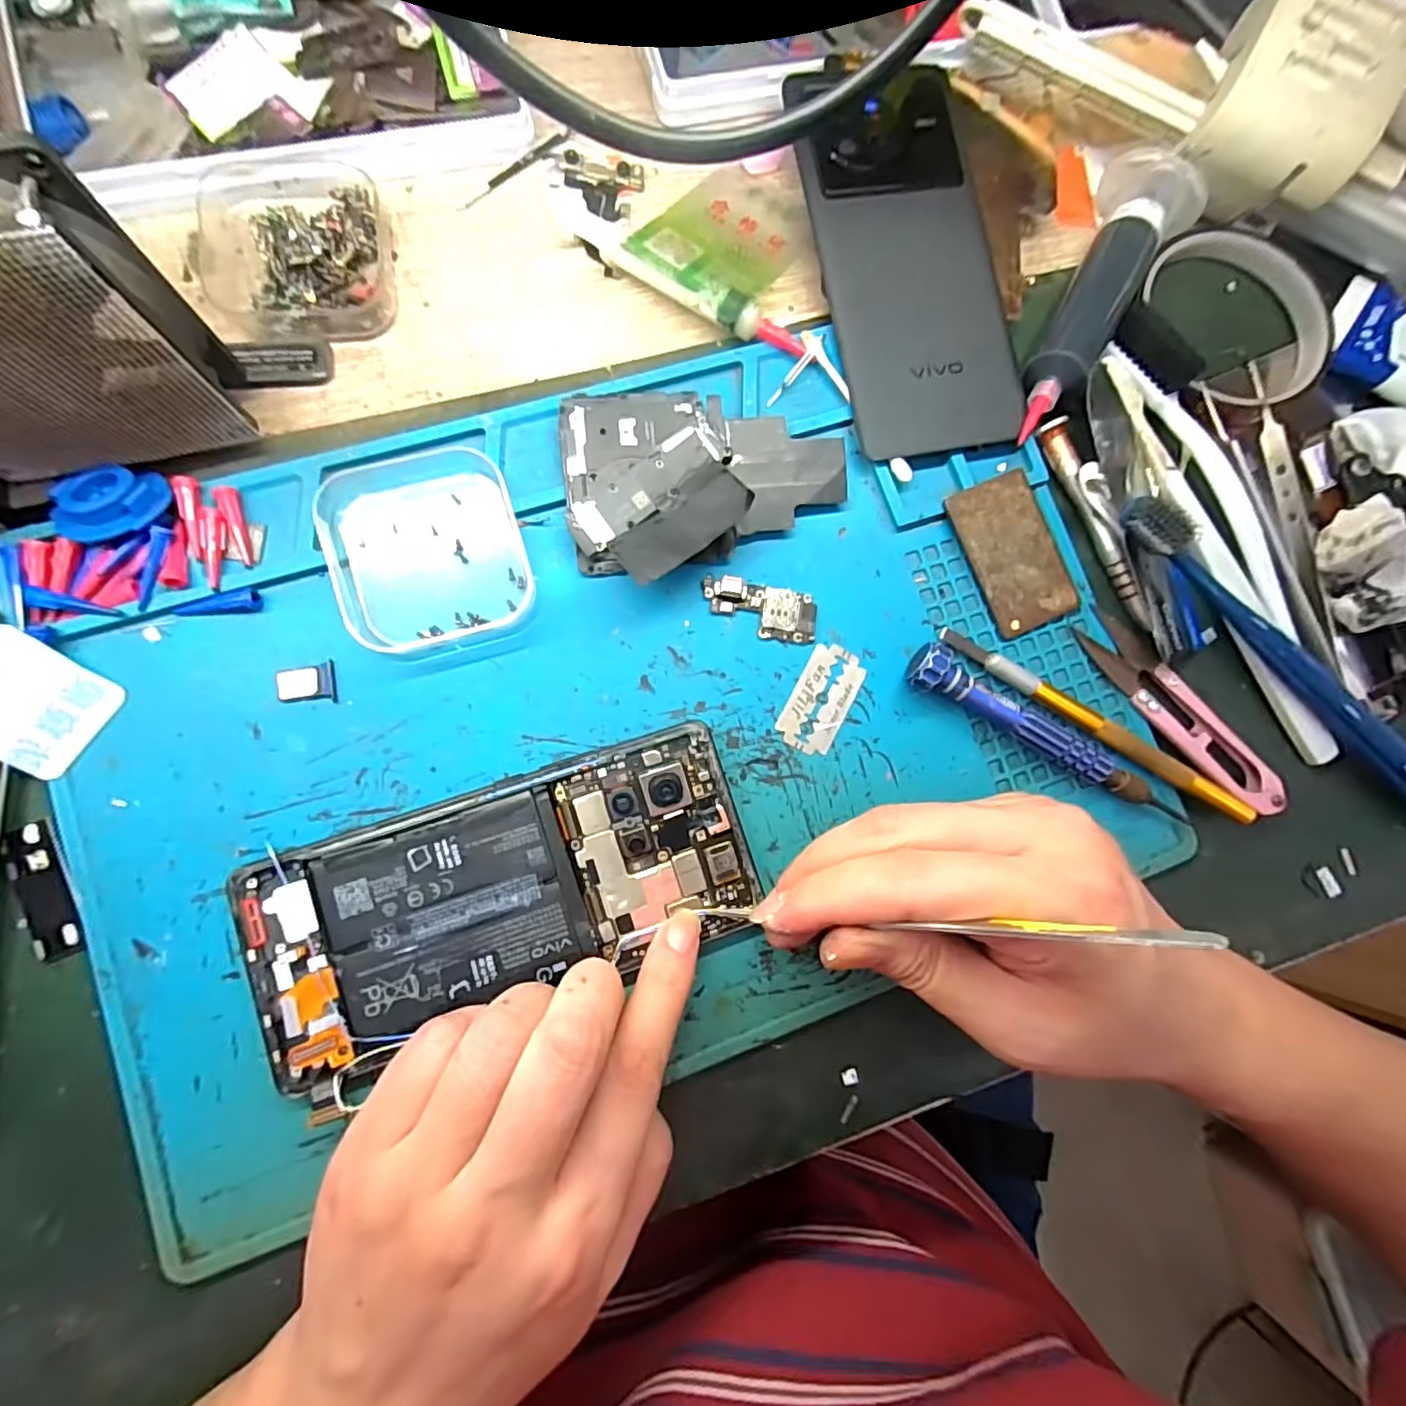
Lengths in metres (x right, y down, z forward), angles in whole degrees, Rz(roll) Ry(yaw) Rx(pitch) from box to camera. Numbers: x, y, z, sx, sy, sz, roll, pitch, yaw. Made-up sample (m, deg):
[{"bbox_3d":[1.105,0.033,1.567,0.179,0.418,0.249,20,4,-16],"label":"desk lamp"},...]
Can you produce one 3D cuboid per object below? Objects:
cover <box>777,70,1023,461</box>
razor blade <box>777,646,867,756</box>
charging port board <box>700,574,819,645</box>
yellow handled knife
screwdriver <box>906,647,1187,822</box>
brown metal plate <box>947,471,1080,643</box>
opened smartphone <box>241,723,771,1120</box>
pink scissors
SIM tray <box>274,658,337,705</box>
[{"bbox_3d":[0.084,-0.177,0.240,0.072,0.010,0.152,-12,86,-7],"label":"cover"},{"bbox_3d":[0.045,-0.002,0.226,0.022,0.004,0.043,29,83,-2],"label":"razor blade"},{"bbox_3d":[0.022,-0.036,0.228,0.045,0.004,0.020,13,83,-4],"label":"charging port board"},{"bbox_3d":[0.151,0.008,0.232,0.134,0.010,0.008,33,82,-2],"label":"yellow handled knife"},{"bbox_3d":[0.131,0.013,0.226,0.120,0.017,0.016,28,83,-2],"label":"screwdriver"},{"bbox_3d":[0.124,-0.060,0.239,0.036,0.005,0.060,-23,87,-7],"label":"brown metal plate"},{"bbox_3d":[-0.064,0.065,0.203,0.160,0.008,0.076,-19,87,-9],"label":"opened smartphone"},{"bbox_3d":[0.188,0.004,0.235,0.022,0.009,0.096,-40,89,-8],"label":"pink scissors"},{"bbox_3d":[-0.137,-0.007,0.207,0.019,0.004,0.014,-7,85,-6],"label":"SIM tray"}]

